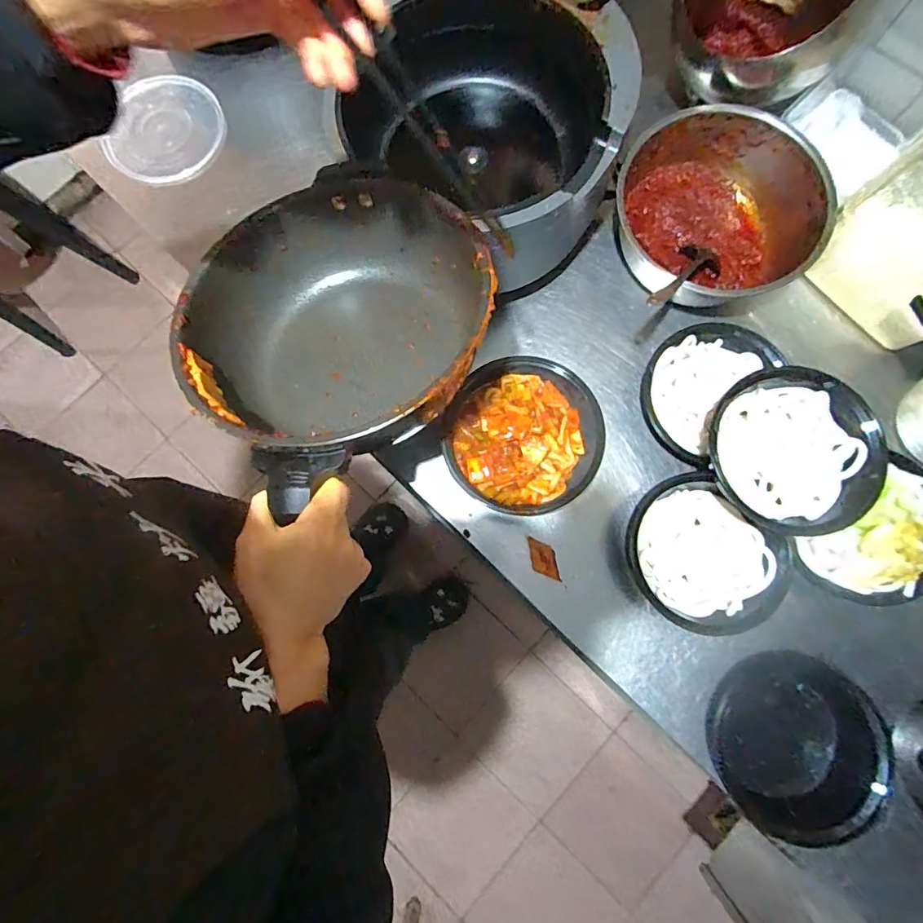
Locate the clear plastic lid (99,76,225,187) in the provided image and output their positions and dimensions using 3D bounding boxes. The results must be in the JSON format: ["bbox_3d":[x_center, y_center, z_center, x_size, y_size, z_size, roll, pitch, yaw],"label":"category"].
[{"bbox_3d":[-0.437,-0.483,0.697,0.161,0.026,0.170,0,79,1],"label":"clear plastic lid"}]

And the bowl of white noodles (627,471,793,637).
[{"bbox_3d":[0.266,0.110,0.542,0.141,0.046,0.170,-43,81,-7],"label":"bowl of white noodles"}]

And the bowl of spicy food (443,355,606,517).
[{"bbox_3d":[0.071,-0.026,0.545,0.178,0.097,0.175,0,79,1],"label":"bowl of spicy food"}]

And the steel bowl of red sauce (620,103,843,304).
[{"bbox_3d":[0.317,-0.307,0.585,0.211,0.088,0.236,-32,80,-5],"label":"steel bowl of red sauce"}]

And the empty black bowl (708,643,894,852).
[{"bbox_3d":[0.358,0.292,0.497,0.172,0.052,0.158,-20,80,-3],"label":"empty black bowl"}]

